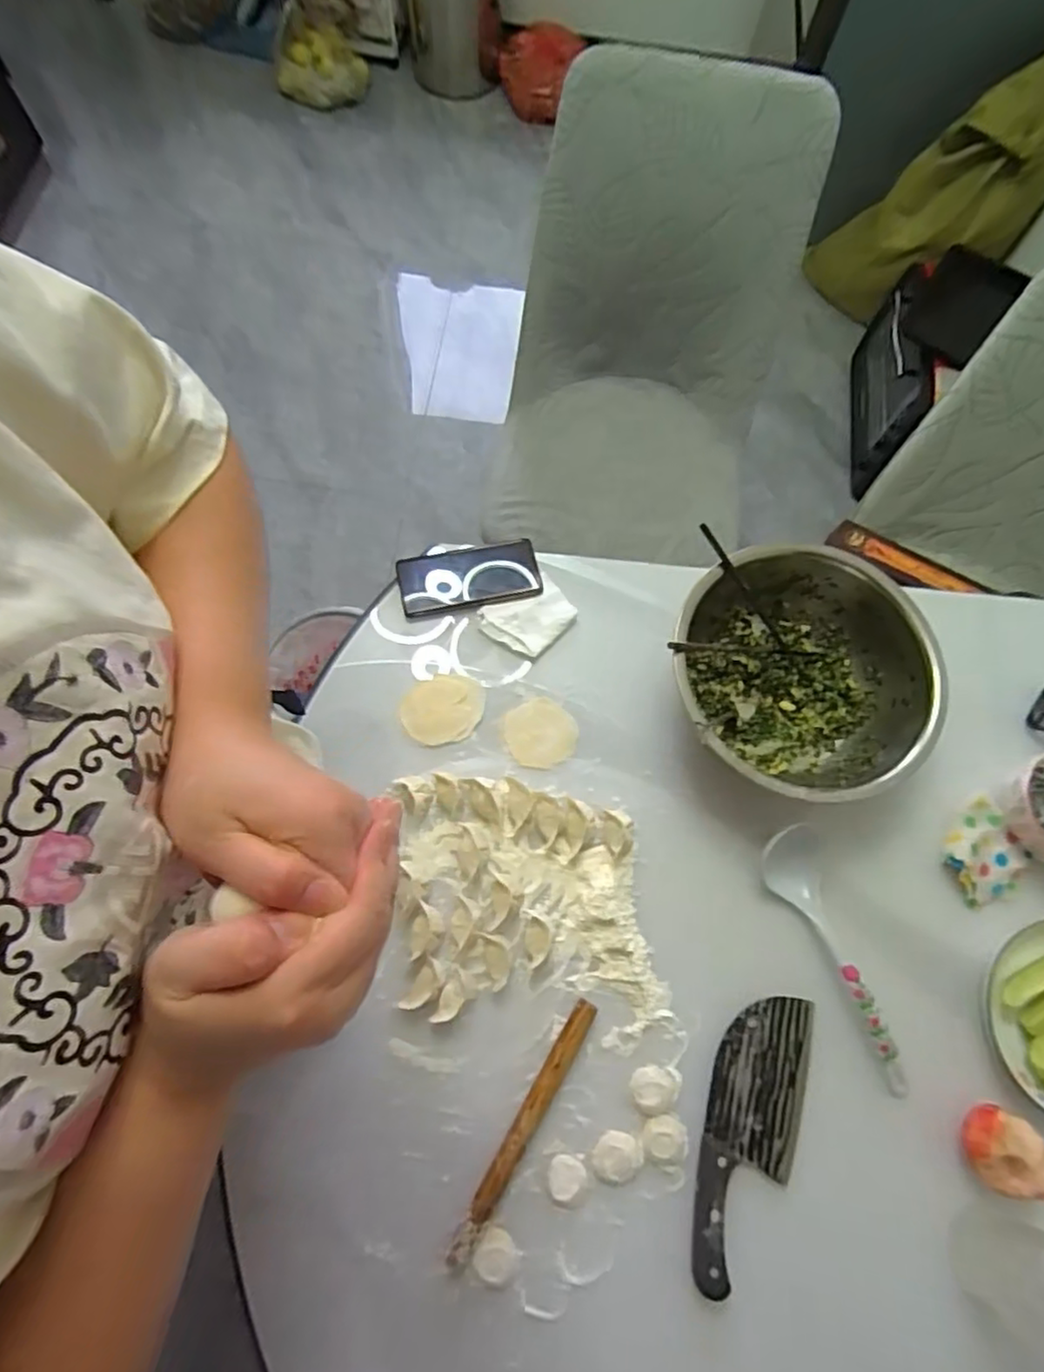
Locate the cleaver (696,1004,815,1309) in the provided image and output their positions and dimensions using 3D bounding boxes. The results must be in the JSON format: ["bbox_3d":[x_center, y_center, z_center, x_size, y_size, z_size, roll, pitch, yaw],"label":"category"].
[{"bbox_3d":[0.207,0.402,0.595,0.085,0.016,0.239,19,71,5],"label":"cleaver"}]

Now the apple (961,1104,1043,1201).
[{"bbox_3d":[0.425,0.411,0.591,0.068,0.044,0.065,1,71,-2],"label":"apple"}]

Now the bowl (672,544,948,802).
[{"bbox_3d":[0.280,-0.009,0.689,0.245,0.099,0.254,1,71,-2],"label":"bowl"}]

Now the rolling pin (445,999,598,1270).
[{"bbox_3d":[0.002,0.390,0.587,0.021,0.025,0.230,31,73,9],"label":"rolling pin"}]

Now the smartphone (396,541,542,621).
[{"bbox_3d":[-0.060,-0.126,0.764,0.158,0.009,0.080,-13,72,-6],"label":"smartphone"}]

